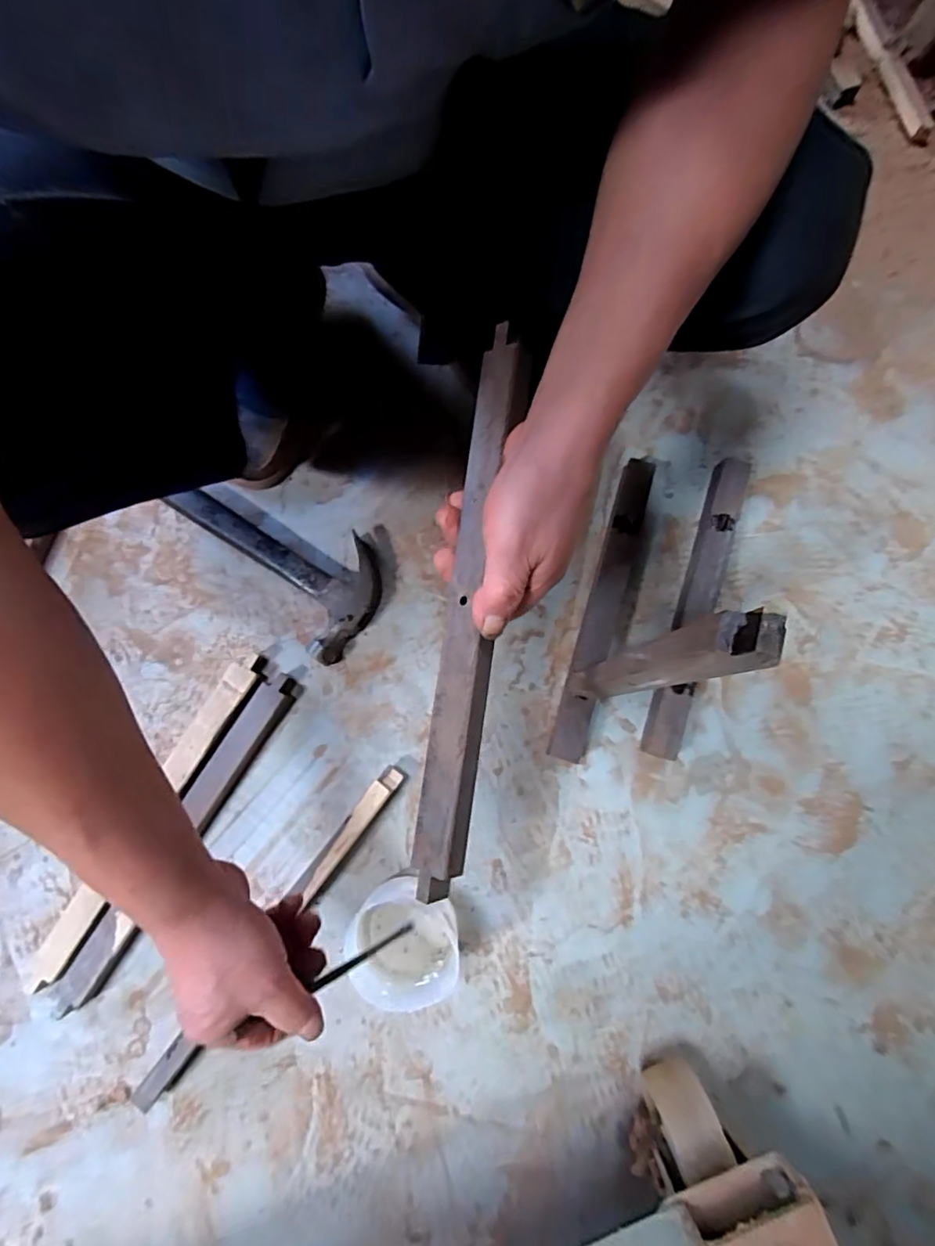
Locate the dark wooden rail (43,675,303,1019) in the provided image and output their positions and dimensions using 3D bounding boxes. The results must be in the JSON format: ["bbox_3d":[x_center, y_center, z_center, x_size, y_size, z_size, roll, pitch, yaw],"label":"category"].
[{"bbox_3d":[-0.278,0.206,0.564,0.037,0.032,0.355,32,81,5],"label":"dark wooden rail"}]

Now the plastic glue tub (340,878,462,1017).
[{"bbox_3d":[-0.059,0.294,0.535,0.099,0.068,0.093,0,80,-1],"label":"plastic glue tub"}]

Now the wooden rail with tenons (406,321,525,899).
[{"bbox_3d":[0.002,-0.010,0.363,0.031,0.016,0.347,7,85,0],"label":"wooden rail with tenons"}]

